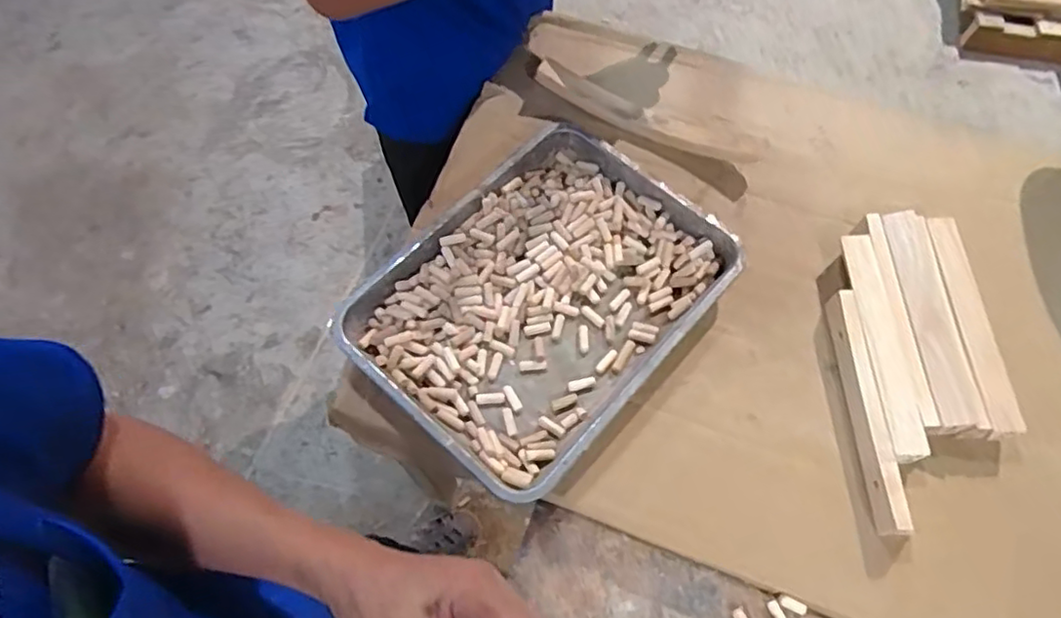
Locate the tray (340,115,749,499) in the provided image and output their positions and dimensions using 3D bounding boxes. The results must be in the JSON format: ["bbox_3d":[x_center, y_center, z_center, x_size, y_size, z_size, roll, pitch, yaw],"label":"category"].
[{"bbox_3d":[0.013,-0.014,0.705,0.286,0.052,0.386,39,69,17],"label":"tray"}]

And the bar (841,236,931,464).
[{"bbox_3d":[0.373,0.033,0.669,0.037,0.015,0.249,-1,64,-2],"label":"bar"}]

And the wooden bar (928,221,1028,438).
[{"bbox_3d":[0.479,0.012,0.684,0.038,0.019,0.245,-1,64,-1],"label":"wooden bar"}]

